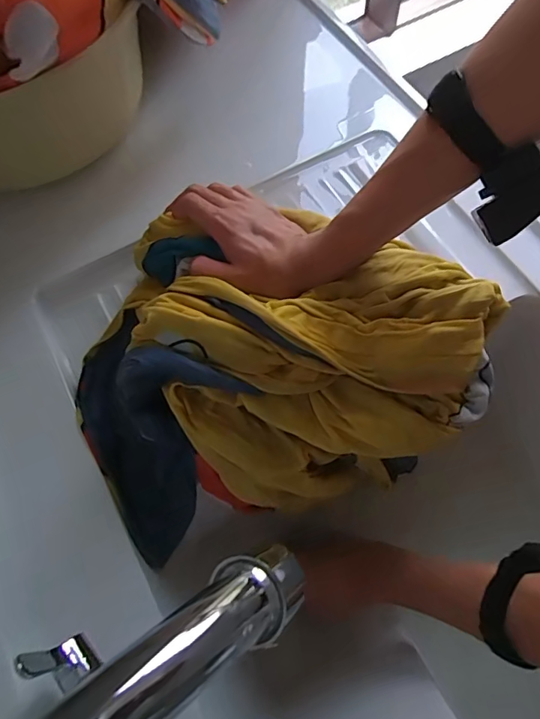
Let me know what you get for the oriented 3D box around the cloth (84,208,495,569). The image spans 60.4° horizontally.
[{"bbox_3d":[0.002,-0.007,0.398,0.338,0.131,0.241,-20,67,-5],"label":"cloth"}]

